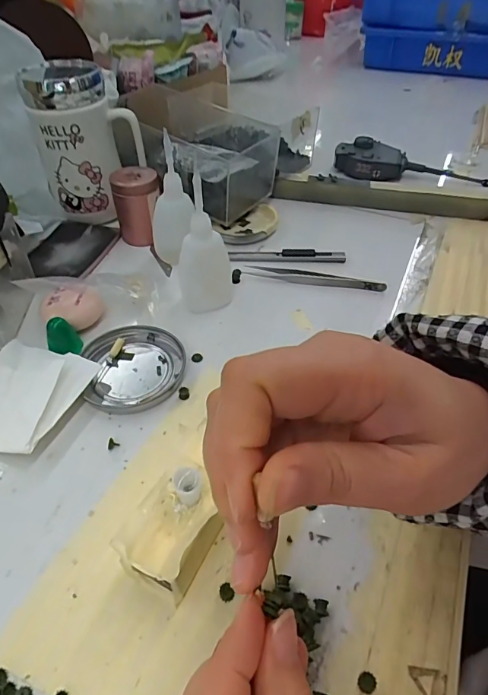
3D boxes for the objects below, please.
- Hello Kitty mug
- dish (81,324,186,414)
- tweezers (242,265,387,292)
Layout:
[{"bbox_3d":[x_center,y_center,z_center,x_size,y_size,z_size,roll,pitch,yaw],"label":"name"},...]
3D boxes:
[{"bbox_3d":[-0.154,-0.203,0.435,0.097,0.137,0.067,-20,49,-19],"label":"Hello Kitty mug"},{"bbox_3d":[-0.081,0.012,0.322,0.071,0.007,0.078,0,46,0],"label":"dish"},{"bbox_3d":[0.063,-0.064,0.393,0.126,0.010,0.011,11,47,10],"label":"tweezers"}]

